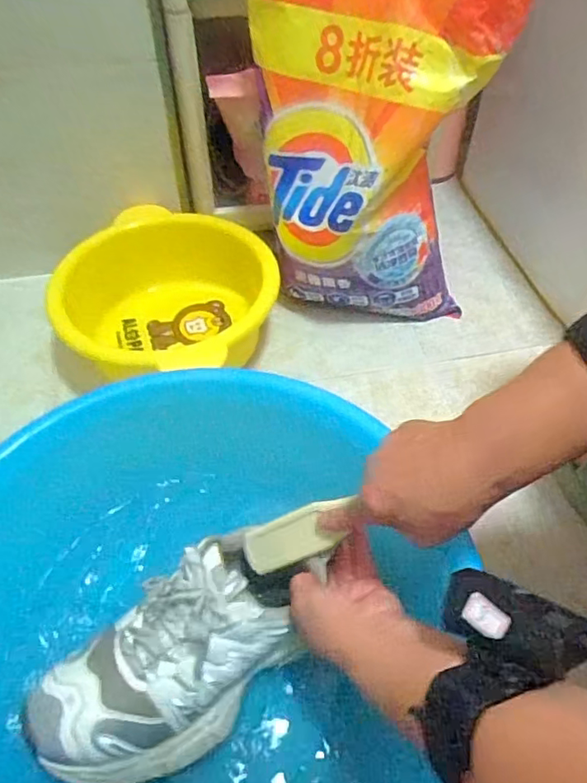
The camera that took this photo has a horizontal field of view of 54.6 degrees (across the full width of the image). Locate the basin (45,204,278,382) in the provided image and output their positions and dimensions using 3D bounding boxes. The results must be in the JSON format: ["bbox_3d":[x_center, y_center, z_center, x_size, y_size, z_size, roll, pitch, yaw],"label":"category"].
[{"bbox_3d":[-0.153,-0.104,0.729,0.250,0.143,0.272,-1,50,1],"label":"basin"}]

